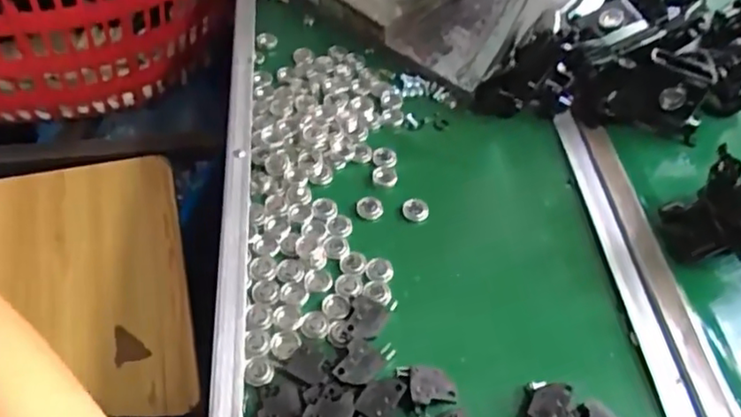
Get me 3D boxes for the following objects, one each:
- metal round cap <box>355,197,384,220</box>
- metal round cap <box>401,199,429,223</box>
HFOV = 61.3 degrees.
[{"bbox_3d":[0.000,-0.001,0.454,0.019,0.004,0.018,3,51,-4],"label":"metal round cap"},{"bbox_3d":[0.033,0.001,0.459,0.019,0.004,0.020,3,51,-4],"label":"metal round cap"}]

